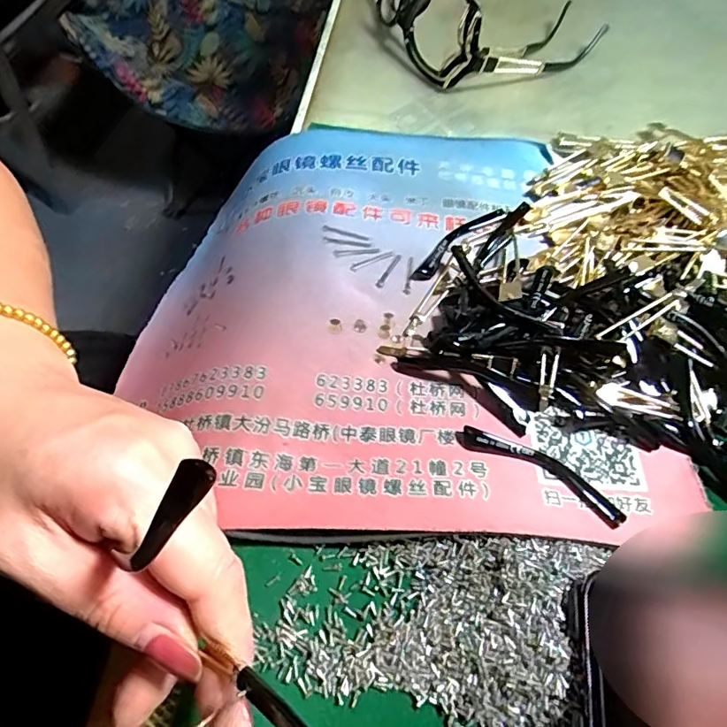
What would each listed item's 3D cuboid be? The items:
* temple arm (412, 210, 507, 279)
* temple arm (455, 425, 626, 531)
[{"bbox_3d":[0.051,-0.069,0.292,0.015,0.005,0.075,39,65,19],"label":"temple arm"},{"bbox_3d":[0.077,0.046,0.229,0.074,0.004,0.016,29,62,14],"label":"temple arm"}]

